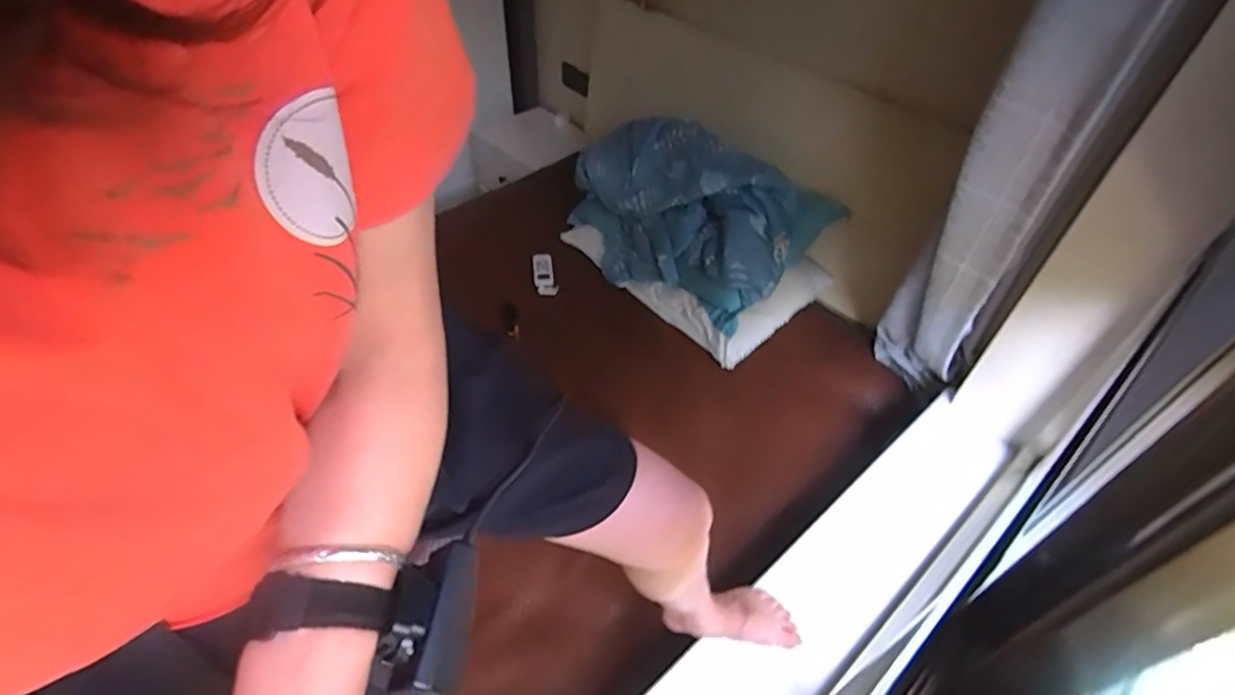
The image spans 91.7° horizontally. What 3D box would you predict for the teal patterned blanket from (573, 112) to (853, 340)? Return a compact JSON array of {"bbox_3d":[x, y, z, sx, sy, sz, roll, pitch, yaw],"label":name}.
[{"bbox_3d":[0.193,-0.416,1.692,0.735,0.360,0.404,34,54,27],"label":"teal patterned blanket"}]

